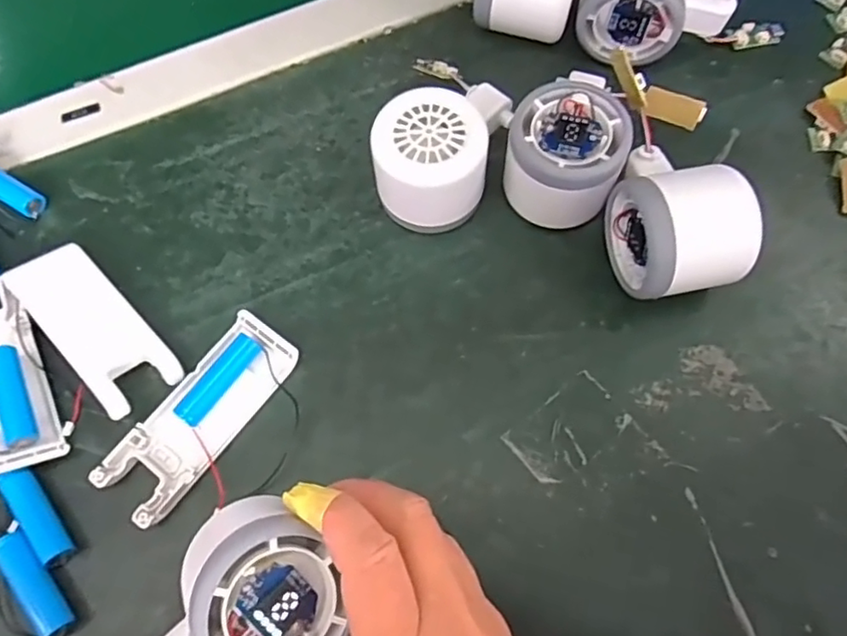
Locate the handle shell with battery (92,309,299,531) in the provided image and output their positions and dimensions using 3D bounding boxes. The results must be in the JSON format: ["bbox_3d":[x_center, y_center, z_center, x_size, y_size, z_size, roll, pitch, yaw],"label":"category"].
[{"bbox_3d":[-0.109,0.046,0.300,0.039,0.015,0.105,35,73,14],"label":"handle shell with battery"}]

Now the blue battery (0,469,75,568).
[{"bbox_3d":[-0.179,0.093,0.285,0.013,0.011,0.047,-36,71,-12],"label":"blue battery"}]

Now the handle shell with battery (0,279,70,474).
[{"bbox_3d":[-0.210,0.029,0.304,0.038,0.021,0.098,-17,69,-27],"label":"handle shell with battery"}]

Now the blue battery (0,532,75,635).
[{"bbox_3d":[-0.173,0.118,0.274,0.015,0.015,0.049,-41,72,-14],"label":"blue battery"}]

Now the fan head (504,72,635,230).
[{"bbox_3d":[0.073,-0.083,0.325,0.059,0.054,0.066,14,69,7],"label":"fan head"}]

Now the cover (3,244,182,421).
[{"bbox_3d":[-0.170,0.004,0.315,0.039,0.019,0.101,-41,72,-14],"label":"cover"}]

